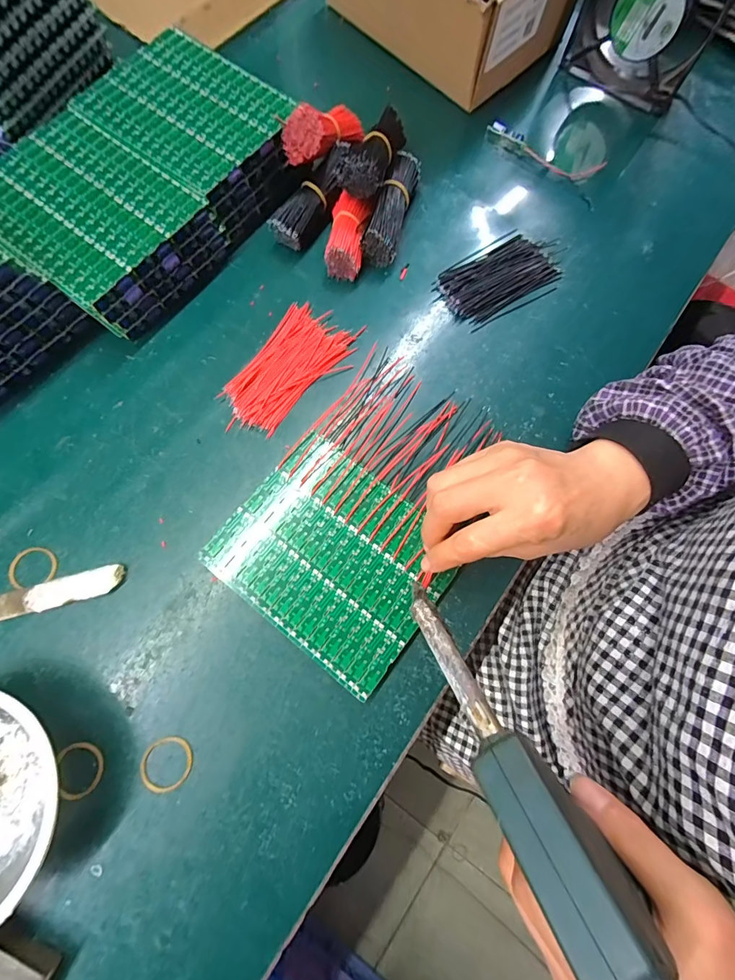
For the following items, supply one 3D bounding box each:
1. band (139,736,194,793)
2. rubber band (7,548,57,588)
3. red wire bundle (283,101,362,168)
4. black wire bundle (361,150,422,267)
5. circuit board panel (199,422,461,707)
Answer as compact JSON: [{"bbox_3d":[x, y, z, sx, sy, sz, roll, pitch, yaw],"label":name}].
[{"bbox_3d":[-0.128,0.174,0.261,0.032,0.004,0.030,-4,73,-1],"label":"band"},{"bbox_3d":[-0.235,0.054,0.290,0.032,0.004,0.027,-13,74,-4],"label":"rubber band"},{"bbox_3d":[-0.035,-0.321,0.366,0.034,0.035,0.108,23,51,6],"label":"red wire bundle"},{"bbox_3d":[0.024,-0.253,0.373,0.028,0.034,0.101,18,75,2],"label":"black wire bundle"},{"bbox_3d":[-0.022,0.045,0.291,0.147,0.005,0.124,37,76,10],"label":"circuit board panel"}]

